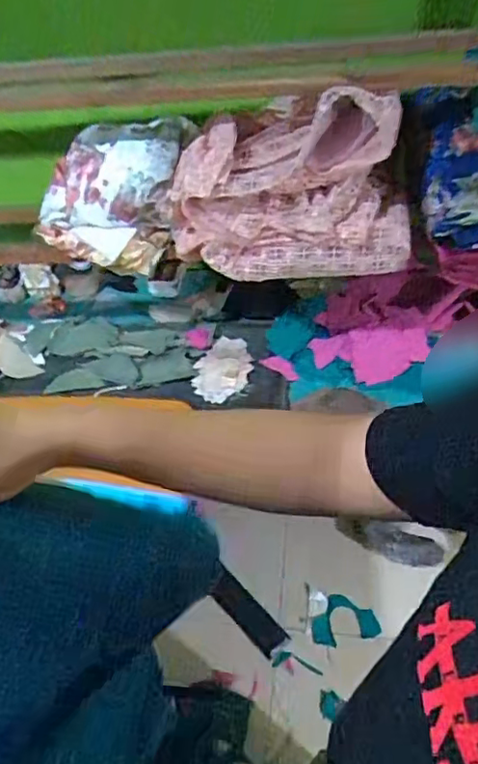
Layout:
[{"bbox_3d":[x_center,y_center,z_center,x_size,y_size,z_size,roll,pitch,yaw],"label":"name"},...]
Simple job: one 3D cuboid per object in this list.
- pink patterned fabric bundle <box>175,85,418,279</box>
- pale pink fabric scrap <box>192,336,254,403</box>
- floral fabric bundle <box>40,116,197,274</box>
[{"bbox_3d":[0.064,-0.281,0.824,0.329,0.208,0.178,-1,43,7],"label":"pink patterned fabric bundle"},{"bbox_3d":[-0.027,-0.026,1.047,0.094,0.017,0.147,-1,43,7],"label":"pale pink fabric scrap"},{"bbox_3d":[-0.182,-0.283,0.910,0.212,0.166,0.176,0,43,8],"label":"floral fabric bundle"}]

